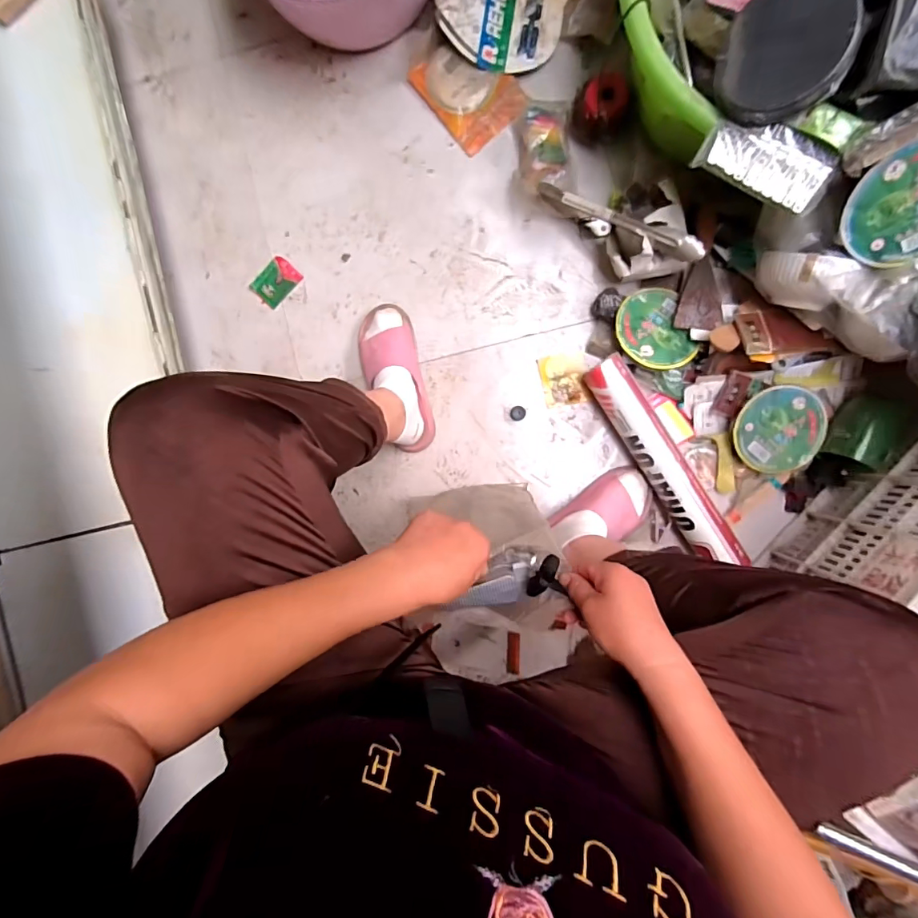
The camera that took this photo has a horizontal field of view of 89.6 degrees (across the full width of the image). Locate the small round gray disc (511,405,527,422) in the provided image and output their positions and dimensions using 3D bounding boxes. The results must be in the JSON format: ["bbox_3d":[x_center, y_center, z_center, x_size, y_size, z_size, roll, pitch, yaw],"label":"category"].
[{"bbox_3d":[0.102,-0.078,0.796,0.026,0.011,0.025,0,92,4],"label":"small round gray disc"}]

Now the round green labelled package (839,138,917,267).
[{"bbox_3d":[0.534,-0.299,0.542,0.132,0.012,0.134,9,128,12],"label":"round green labelled package"}]

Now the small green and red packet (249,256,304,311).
[{"bbox_3d":[-0.321,-0.310,0.812,0.060,0.006,0.080,42,94,2],"label":"small green and red packet"}]

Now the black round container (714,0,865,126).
[{"bbox_3d":[0.373,-0.461,0.527,0.139,0.045,0.139,10,109,31],"label":"black round container"}]

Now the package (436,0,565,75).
[{"bbox_3d":[0.066,-0.714,0.747,0.194,0.038,0.150,5,93,4],"label":"package"}]

